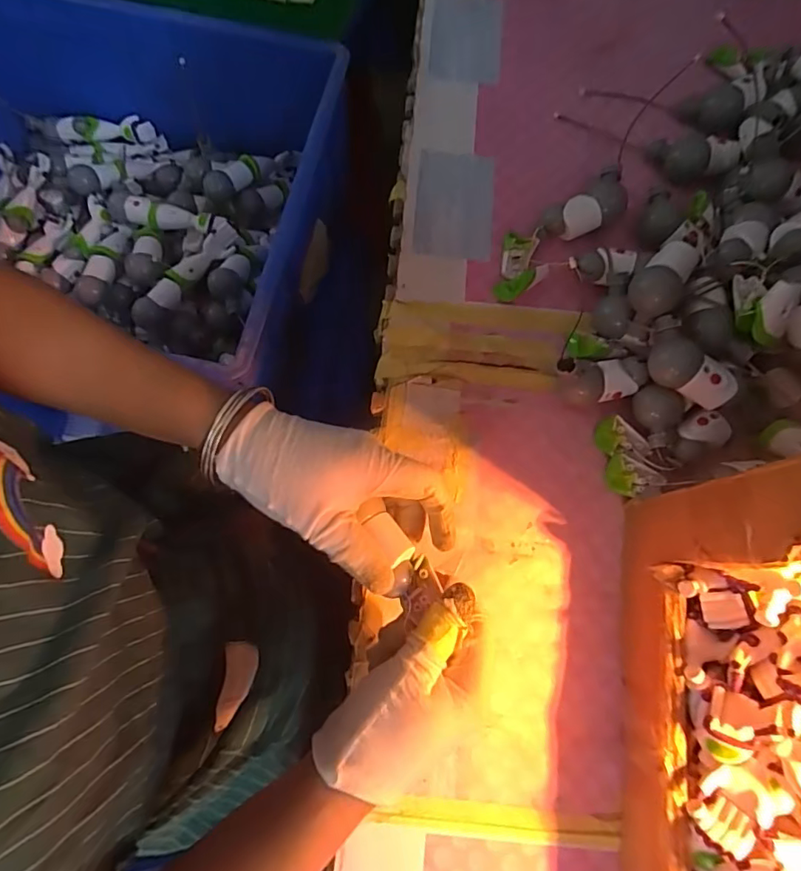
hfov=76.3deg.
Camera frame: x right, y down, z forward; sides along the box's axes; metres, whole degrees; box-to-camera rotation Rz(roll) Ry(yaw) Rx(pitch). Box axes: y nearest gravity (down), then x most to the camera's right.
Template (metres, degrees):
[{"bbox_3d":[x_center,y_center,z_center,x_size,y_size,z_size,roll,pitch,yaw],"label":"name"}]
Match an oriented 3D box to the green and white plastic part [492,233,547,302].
[{"bbox_3d":[0.104,-0.143,0.435,0.039,0.021,0.058,12,76,3],"label":"green and white plastic part"}]

